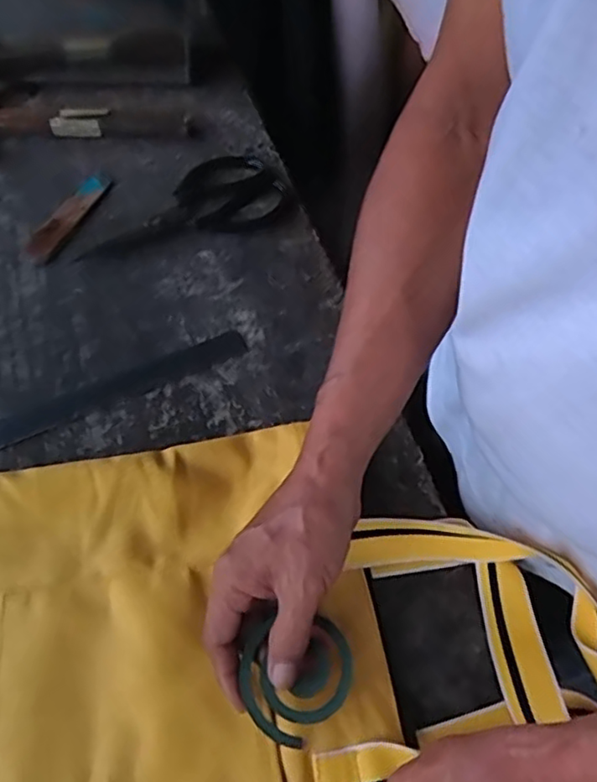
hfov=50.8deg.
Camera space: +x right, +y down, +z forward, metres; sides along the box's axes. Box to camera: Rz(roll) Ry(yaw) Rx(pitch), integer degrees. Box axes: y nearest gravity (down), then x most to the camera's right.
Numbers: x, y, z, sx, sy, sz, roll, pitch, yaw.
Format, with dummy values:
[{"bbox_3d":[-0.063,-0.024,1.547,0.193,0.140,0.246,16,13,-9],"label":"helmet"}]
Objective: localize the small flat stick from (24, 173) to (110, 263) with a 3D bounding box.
[{"bbox_3d":[-0.217,-0.165,0.596,0.027,0.007,0.118,22,59,9],"label":"small flat stick"}]

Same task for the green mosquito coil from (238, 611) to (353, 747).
[{"bbox_3d":[-0.001,0.171,0.372,0.065,0.011,0.068,-3,77,15],"label":"green mosquito coil"}]

